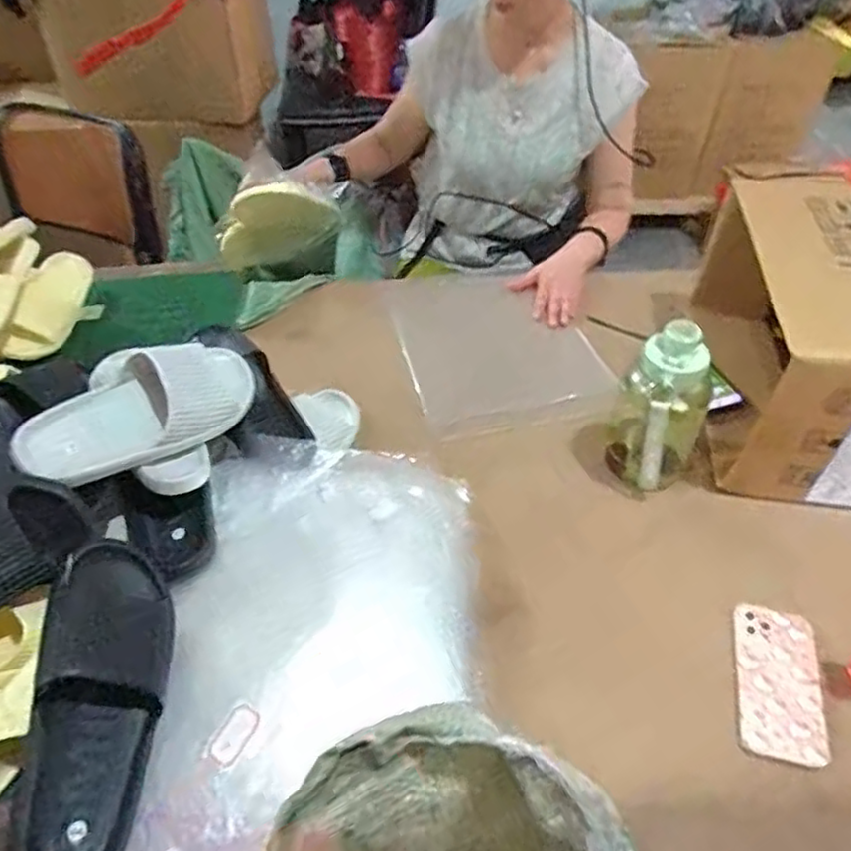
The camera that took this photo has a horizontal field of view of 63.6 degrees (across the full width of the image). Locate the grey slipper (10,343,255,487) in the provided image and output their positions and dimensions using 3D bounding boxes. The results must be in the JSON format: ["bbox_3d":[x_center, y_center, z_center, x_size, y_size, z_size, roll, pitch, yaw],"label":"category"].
[{"bbox_3d":[-0.320,-0.007,0.782,0.262,0.078,0.117,-29,80,-37],"label":"grey slipper"}]

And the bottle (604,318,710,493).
[{"bbox_3d":[0.285,-0.019,0.836,0.104,0.195,0.101,17,48,16],"label":"bottle"}]

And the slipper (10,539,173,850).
[{"bbox_3d":[-0.296,0.239,0.602,0.102,0.088,0.285,-1,65,-1],"label":"slipper"}]

